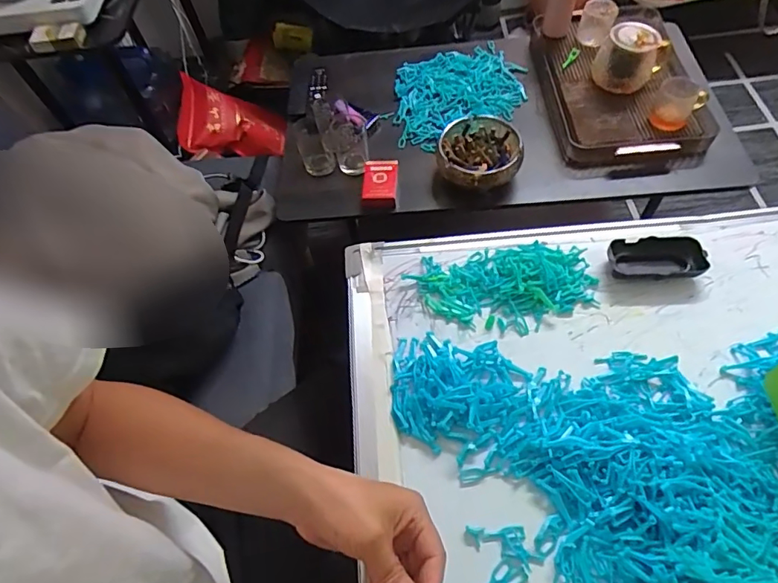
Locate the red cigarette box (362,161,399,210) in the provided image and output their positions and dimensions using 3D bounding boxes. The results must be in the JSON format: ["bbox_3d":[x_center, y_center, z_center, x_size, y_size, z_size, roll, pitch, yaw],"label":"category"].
[{"bbox_3d":[-0.015,-0.185,0.864,0.057,0.032,0.097,0,60,6],"label":"red cigarette box"}]

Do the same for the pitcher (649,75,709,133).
[{"bbox_3d":[0.485,-0.315,0.839,0.074,0.062,0.067,25,65,19],"label":"pitcher"}]

